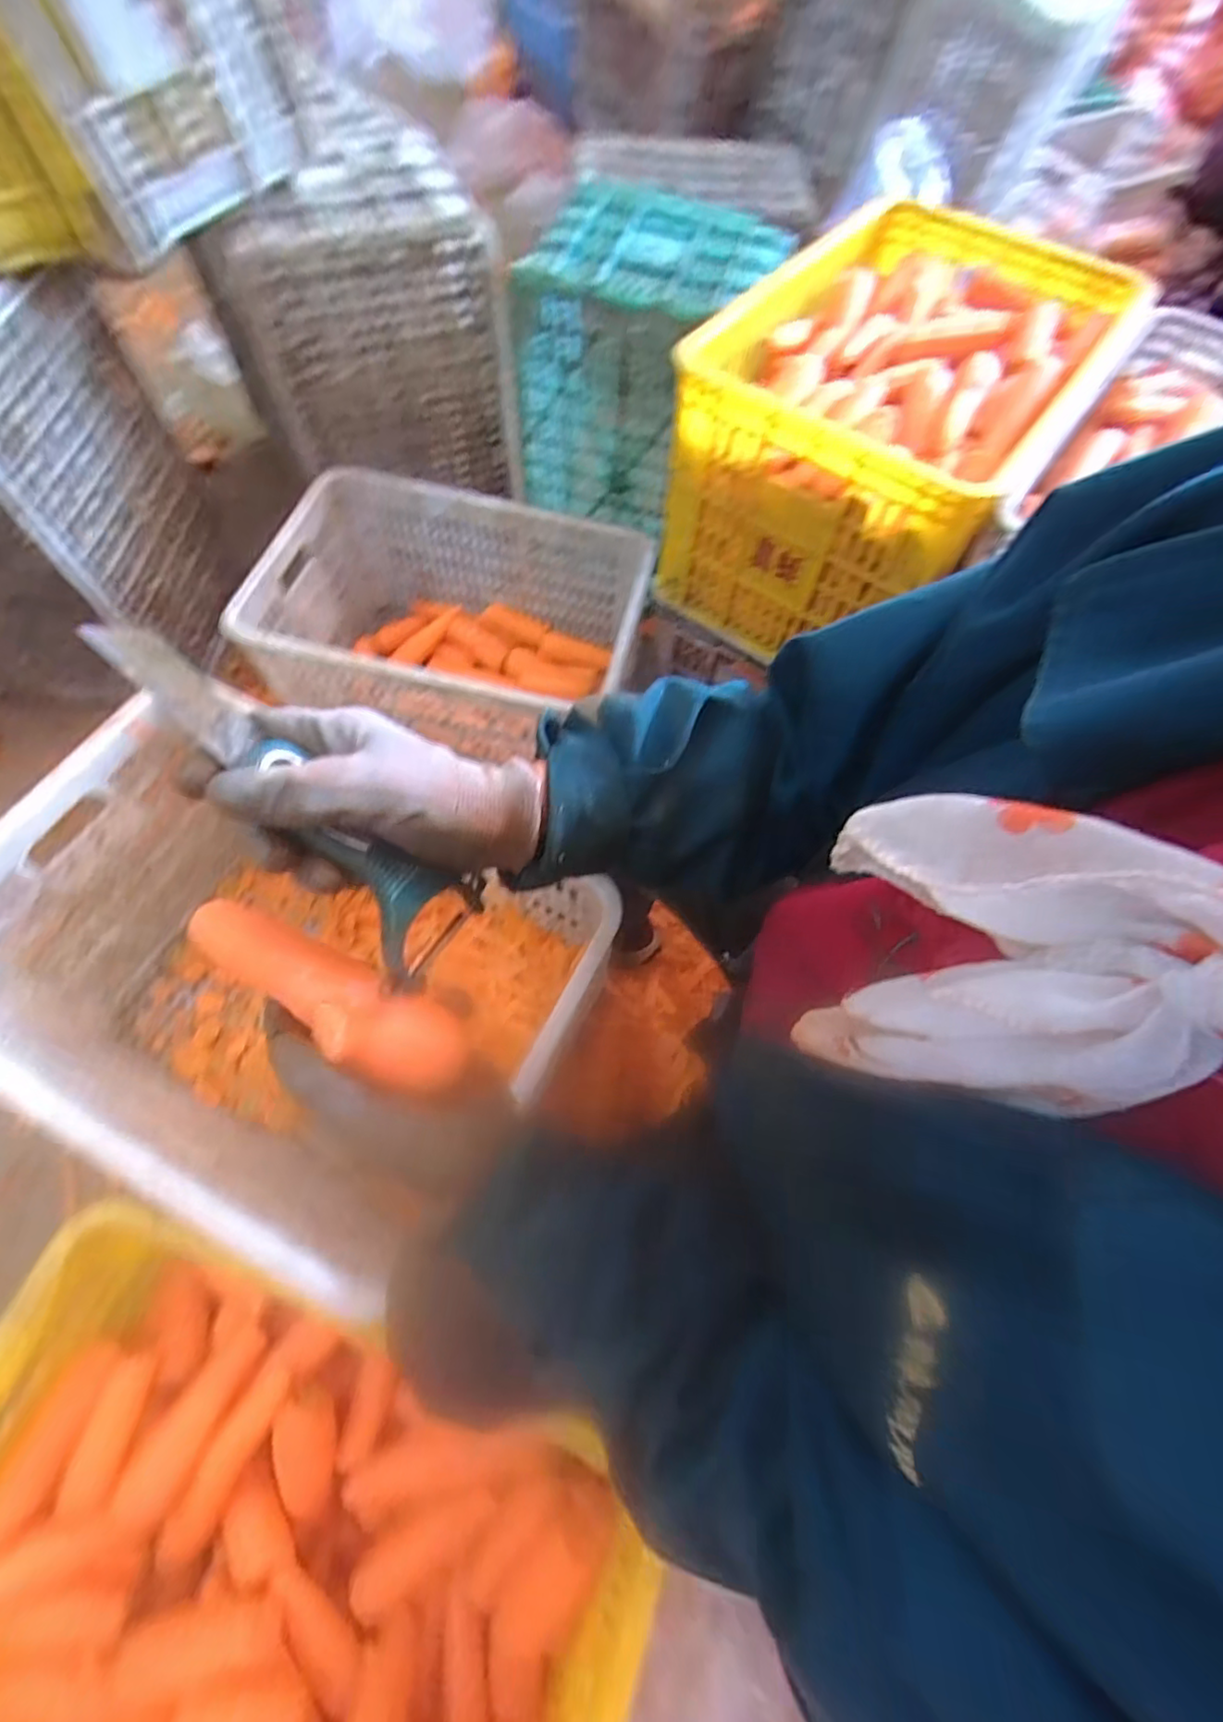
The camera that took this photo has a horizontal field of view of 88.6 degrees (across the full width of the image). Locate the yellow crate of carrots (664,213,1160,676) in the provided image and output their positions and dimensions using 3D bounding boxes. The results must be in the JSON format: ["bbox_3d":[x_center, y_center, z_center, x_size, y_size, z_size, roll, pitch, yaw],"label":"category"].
[{"bbox_3d":[0.327,-0.515,0.785,0.346,0.276,0.504,36,69,13],"label":"yellow crate of carrots"}]

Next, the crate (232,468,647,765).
[{"bbox_3d":[-0.230,-0.342,0.960,0.529,0.244,0.389,9,65,1],"label":"crate"}]

